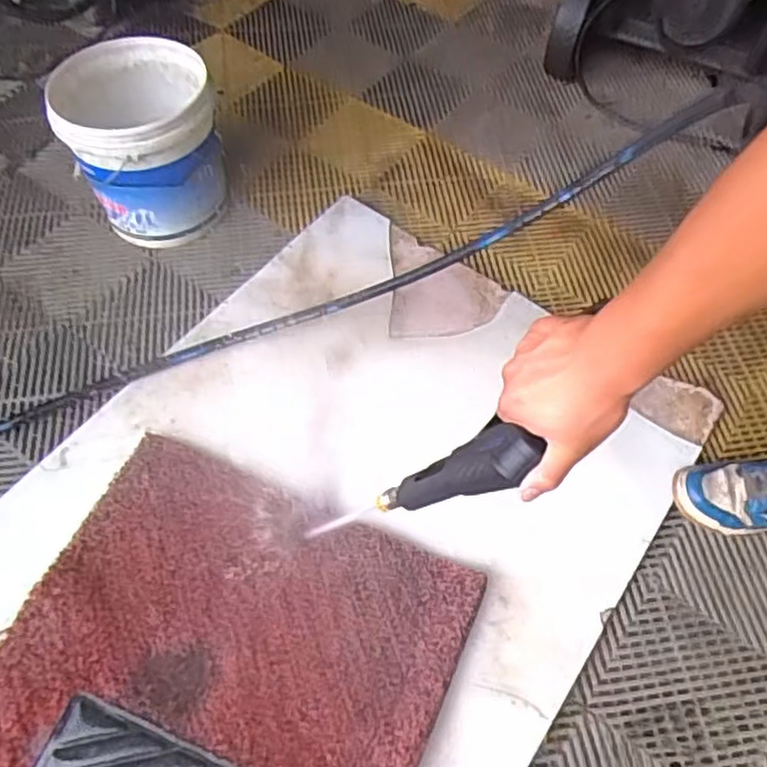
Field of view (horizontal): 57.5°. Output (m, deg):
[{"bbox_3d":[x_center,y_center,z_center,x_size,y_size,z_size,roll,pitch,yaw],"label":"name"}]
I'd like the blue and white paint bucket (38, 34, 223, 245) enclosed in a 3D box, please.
[{"bbox_3d":[-0.414,-0.413,1.234,0.240,0.259,0.250,-12,59,-8],"label":"blue and white paint bucket"}]

